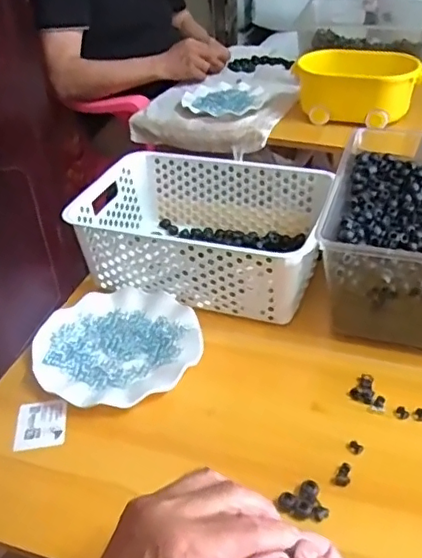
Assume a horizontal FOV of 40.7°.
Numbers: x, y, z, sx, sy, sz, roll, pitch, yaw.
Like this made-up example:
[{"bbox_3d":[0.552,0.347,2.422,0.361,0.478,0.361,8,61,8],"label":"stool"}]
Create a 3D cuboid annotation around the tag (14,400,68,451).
[{"bbox_3d":[-0.174,0.149,0.588,0.049,0.004,0.056,-5,40,-6],"label":"tag"}]

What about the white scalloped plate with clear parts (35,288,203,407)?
[{"bbox_3d":[-0.104,0.077,0.652,0.183,0.025,0.176,-2,37,2],"label":"white scalloped plate with clear parts"}]

